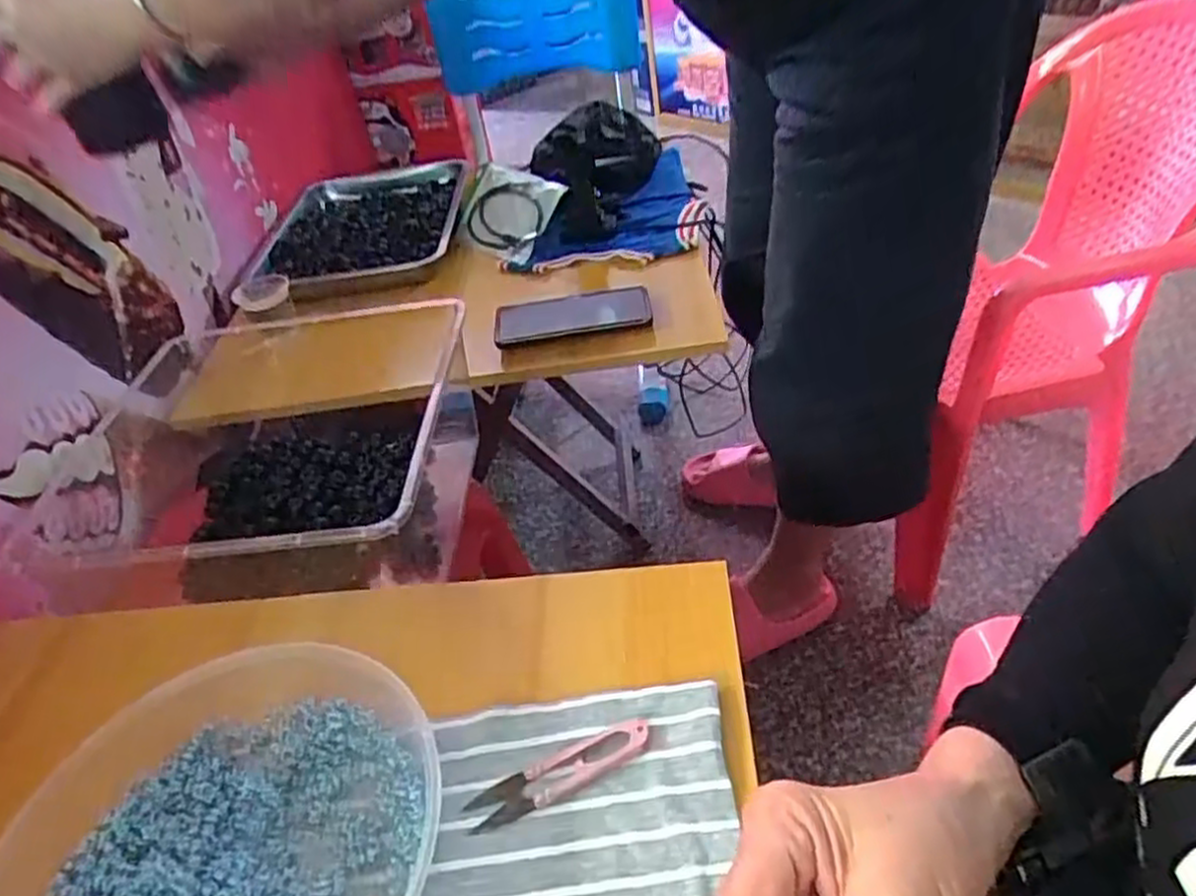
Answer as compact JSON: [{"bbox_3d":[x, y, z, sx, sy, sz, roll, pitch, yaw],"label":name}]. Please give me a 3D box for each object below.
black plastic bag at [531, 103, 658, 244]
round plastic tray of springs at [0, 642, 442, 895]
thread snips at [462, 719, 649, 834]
[{"bbox_3d":[-0.006,-0.401,1.078,0.125,0.136,0.341,4,42,17],"label":"black plastic bag"},{"bbox_3d":[-0.195,0.202,0.378,0.210,0.037,0.219,-7,40,6],"label":"round plastic tray of springs"},{"bbox_3d":[-0.021,0.170,0.405,0.100,0.009,0.024,-22,41,-13],"label":"thread snips"}]

